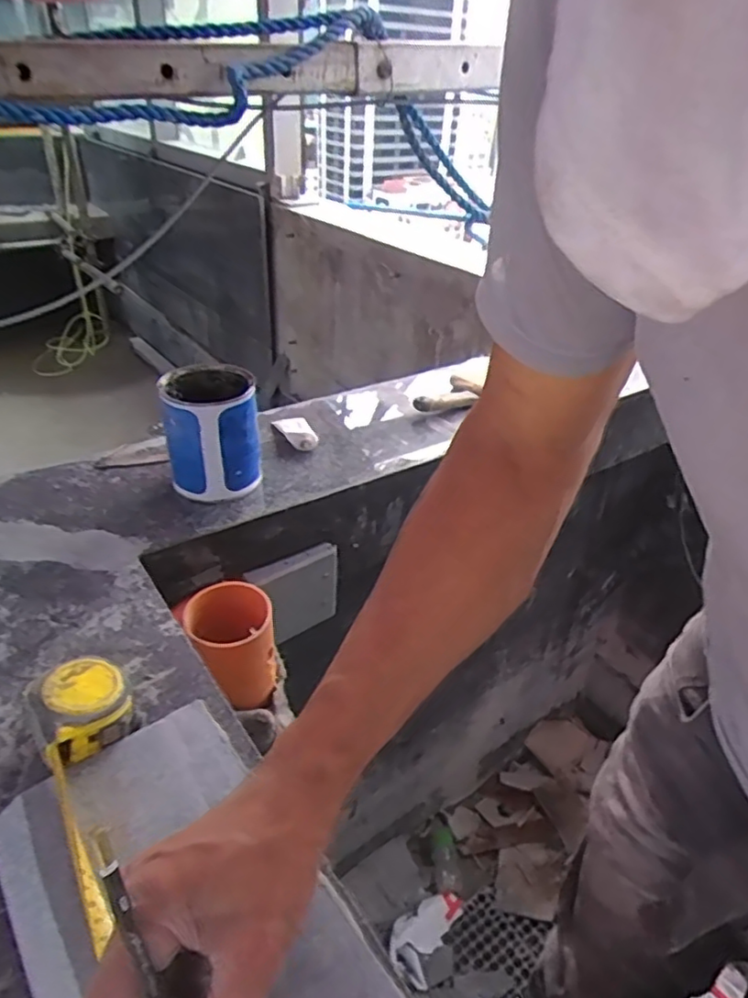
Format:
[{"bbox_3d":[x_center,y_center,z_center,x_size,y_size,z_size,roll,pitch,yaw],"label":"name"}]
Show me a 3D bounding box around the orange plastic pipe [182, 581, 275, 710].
[{"bbox_3d":[-0.135,0.141,0.600,0.081,0.090,0.076,2,35,-1],"label":"orange plastic pipe"}]

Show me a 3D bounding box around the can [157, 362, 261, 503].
[{"bbox_3d":[-0.183,-0.074,0.692,0.091,0.125,0.102,-10,35,-20],"label":"can"}]

